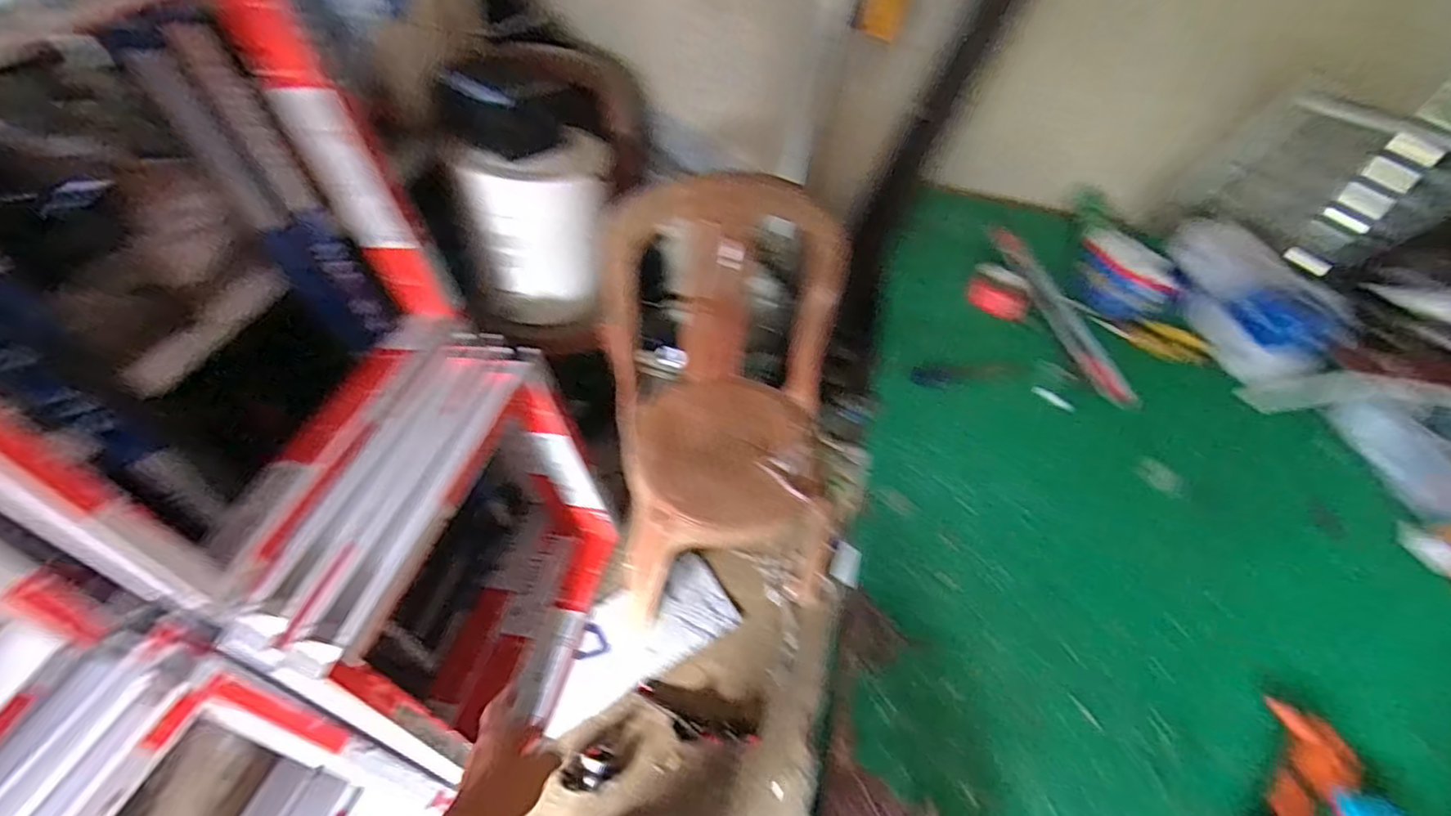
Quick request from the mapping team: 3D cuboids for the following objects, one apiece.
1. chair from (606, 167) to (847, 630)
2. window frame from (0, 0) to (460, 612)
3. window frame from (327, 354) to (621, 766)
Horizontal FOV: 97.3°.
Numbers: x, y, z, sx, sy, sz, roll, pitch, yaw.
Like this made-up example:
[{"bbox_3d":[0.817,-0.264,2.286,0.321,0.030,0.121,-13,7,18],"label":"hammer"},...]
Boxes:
[{"bbox_3d":[-0.006,0.015,1.272,0.419,0.737,0.537,3,49,-5],"label":"chair"},{"bbox_3d":[-0.612,-0.153,0.764,0.091,0.578,0.575,5,48,14],"label":"window frame"},{"bbox_3d":[-0.380,0.294,1.142,0.117,0.571,0.576,4,49,12],"label":"window frame"}]

